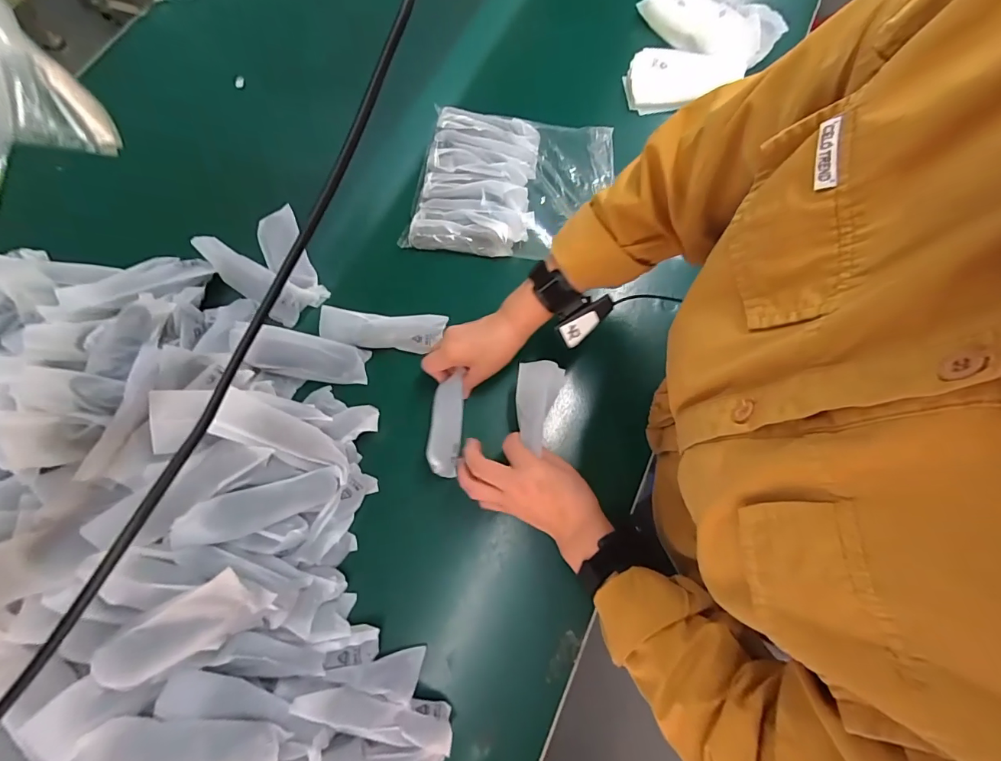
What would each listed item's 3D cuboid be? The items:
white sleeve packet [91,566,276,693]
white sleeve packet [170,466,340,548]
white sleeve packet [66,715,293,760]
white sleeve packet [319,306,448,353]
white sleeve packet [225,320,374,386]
[{"bbox_3d":[-0.271,0.212,0.376,0.125,0.041,0.054,-25,76,-9],"label":"white sleeve packet"},{"bbox_3d":[-0.241,0.128,0.441,0.150,0.005,0.043,-11,96,-35],"label":"white sleeve packet"},{"bbox_3d":[-0.259,0.305,0.357,0.147,0.018,0.049,15,30,-7],"label":"white sleeve packet"},{"bbox_3d":[-0.146,-0.063,0.544,0.148,0.013,0.048,4,107,-9],"label":"white sleeve packet"},{"bbox_3d":[-0.241,-0.031,0.527,0.154,0.031,0.049,13,72,-23],"label":"white sleeve packet"}]

